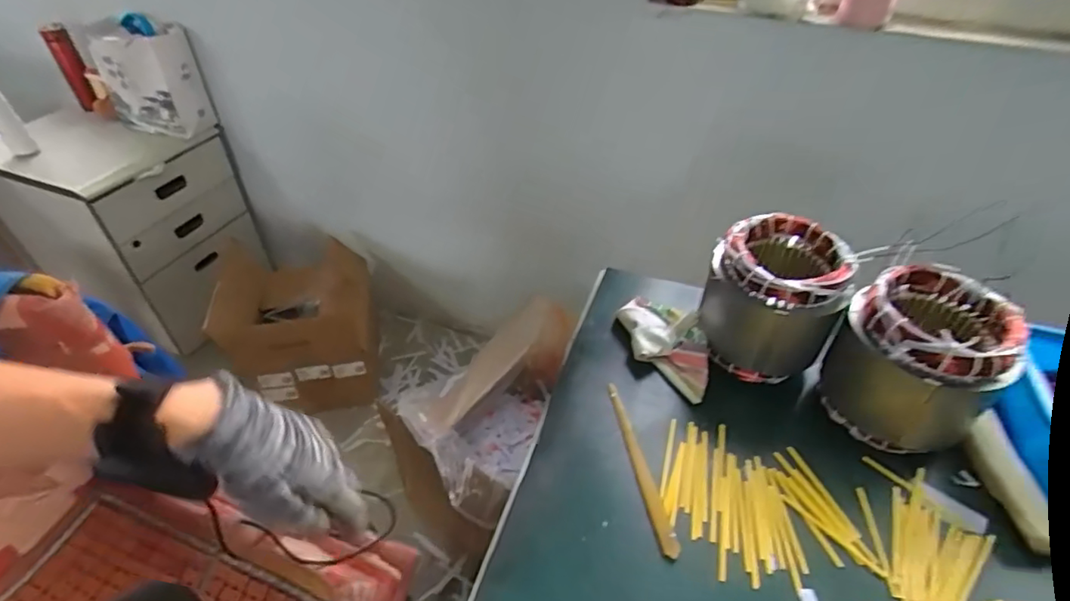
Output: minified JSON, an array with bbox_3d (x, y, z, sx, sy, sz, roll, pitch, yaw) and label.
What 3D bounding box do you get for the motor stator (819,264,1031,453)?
[{"bbox_3d":[0.420,0.072,0.607,0.143,0.168,0.143,0,42,0],"label":"motor stator"}]

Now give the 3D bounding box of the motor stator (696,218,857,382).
[{"bbox_3d":[0.287,0.007,0.678,0.147,0.170,0.140,11,43,11],"label":"motor stator"}]

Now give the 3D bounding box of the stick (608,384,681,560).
[{"bbox_3d":[0.113,0.176,0.598,0.018,0.013,0.206,-7,43,-8],"label":"stick"}]

